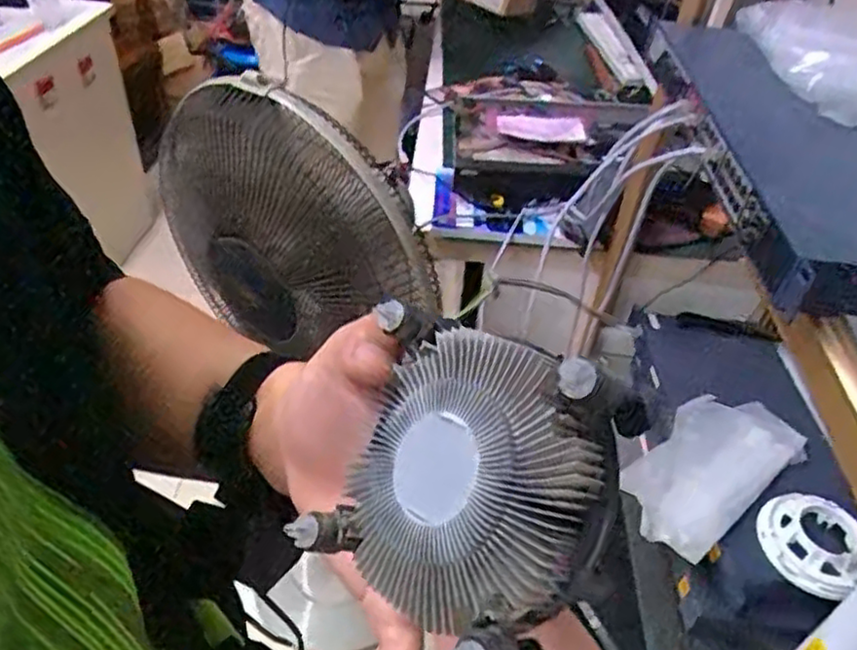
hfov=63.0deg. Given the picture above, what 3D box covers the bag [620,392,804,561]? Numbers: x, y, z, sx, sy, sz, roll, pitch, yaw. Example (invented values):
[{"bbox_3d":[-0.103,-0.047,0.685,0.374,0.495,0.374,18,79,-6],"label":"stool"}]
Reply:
[{"bbox_3d":[0.343,0.159,0.837,0.269,0.025,0.125,-27,50,-31],"label":"bag"}]

